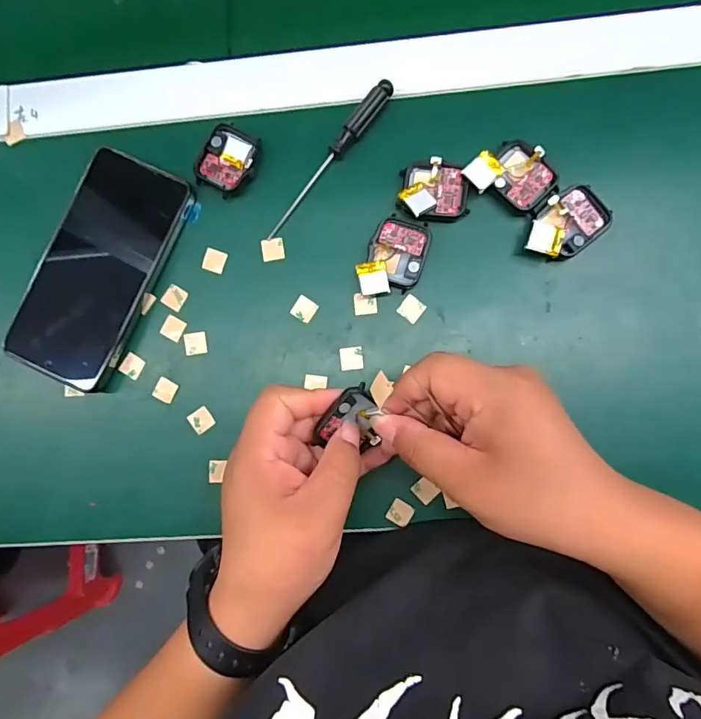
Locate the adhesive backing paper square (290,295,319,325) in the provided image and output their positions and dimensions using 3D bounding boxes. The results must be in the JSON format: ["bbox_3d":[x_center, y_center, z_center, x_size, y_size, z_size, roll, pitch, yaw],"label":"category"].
[{"bbox_3d":[-0.032,-0.035,0.321,0.015,0.004,0.016,31,89,5],"label":"adhesive backing paper square"}]

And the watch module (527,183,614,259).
[{"bbox_3d":[0.141,-0.088,0.303,0.056,0.019,0.037,-39,85,1],"label":"watch module"}]

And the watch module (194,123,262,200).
[{"bbox_3d":[-0.086,-0.139,0.325,0.038,0.009,0.045,29,89,5],"label":"watch module"}]

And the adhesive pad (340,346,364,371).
[{"bbox_3d":[0.001,-0.001,0.318,0.016,0.004,0.016,-7,86,3],"label":"adhesive pad"}]

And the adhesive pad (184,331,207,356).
[{"bbox_3d":[-0.110,-0.011,0.325,0.015,0.004,0.015,-9,86,3],"label":"adhesive pad"}]

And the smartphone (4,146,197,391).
[{"bbox_3d":[-0.177,-0.063,0.327,0.077,0.017,0.160,25,88,4],"label":"smartphone"}]

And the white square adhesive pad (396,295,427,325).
[{"bbox_3d":[0.042,-0.035,0.315,0.015,0.004,0.015,39,90,5],"label":"white square adhesive pad"}]

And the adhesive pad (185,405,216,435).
[{"bbox_3d":[-0.105,0.043,0.323,0.016,0.004,0.016,-40,85,0],"label":"adhesive pad"}]

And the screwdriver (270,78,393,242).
[{"bbox_3d":[-0.016,-0.138,0.319,0.012,0.016,0.129,40,90,5],"label":"screwdriver"}]

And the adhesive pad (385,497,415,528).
[{"bbox_3d":[0.034,0.104,0.311,0.016,0.004,0.015,29,89,5],"label":"adhesive pad"}]

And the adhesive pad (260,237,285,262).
[{"bbox_3d":[-0.055,-0.078,0.325,0.016,0.004,0.015,-10,86,3],"label":"adhesive pad"}]

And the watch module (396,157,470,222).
[{"bbox_3d":[0.056,-0.114,0.311,0.045,0.018,0.040,-2,87,3],"label":"watch module"}]

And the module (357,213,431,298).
[{"bbox_3d":[0.030,-0.067,0.313,0.039,0.016,0.057,26,89,4],"label":"module"}]

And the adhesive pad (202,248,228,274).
[{"bbox_3d":[-0.097,-0.071,0.327,0.015,0.004,0.015,16,88,4],"label":"adhesive pad"}]

